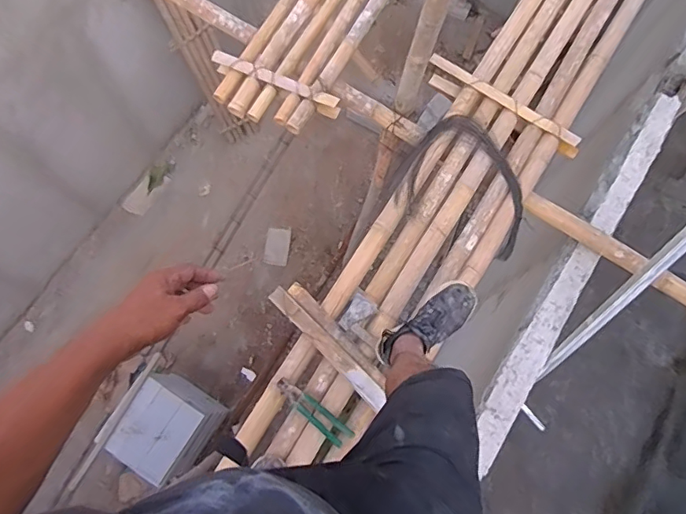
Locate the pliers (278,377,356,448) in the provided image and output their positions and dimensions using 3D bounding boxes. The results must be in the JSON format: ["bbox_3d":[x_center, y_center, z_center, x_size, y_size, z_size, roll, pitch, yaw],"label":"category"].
[{"bbox_3d":[-0.081,0.420,1.414,0.239,0.031,0.054,39,79,9],"label":"pliers"}]

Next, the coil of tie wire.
[{"bbox_3d":[0.388,-0.239,1.591,0.411,0.037,0.364,28,77,6],"label":"coil of tie wire"}]

